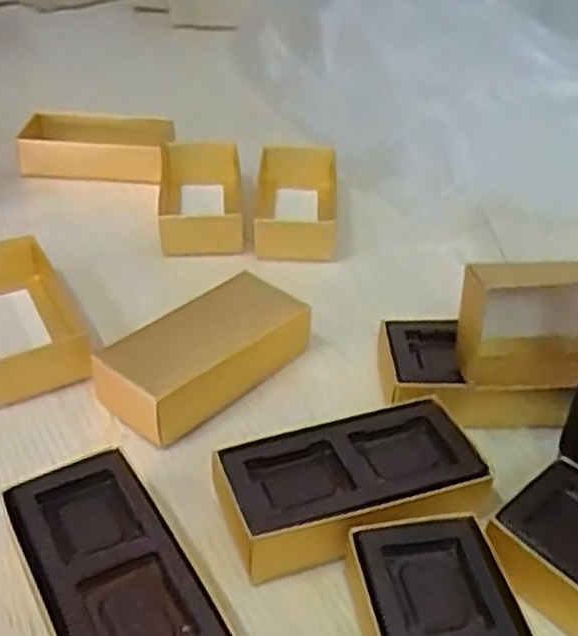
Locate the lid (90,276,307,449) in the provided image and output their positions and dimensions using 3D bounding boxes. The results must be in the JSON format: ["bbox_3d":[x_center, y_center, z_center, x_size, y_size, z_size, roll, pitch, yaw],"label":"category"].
[{"bbox_3d":[-0.049,0.019,0.432,0.058,0.037,0.123,31,46,33],"label":"lid"}]

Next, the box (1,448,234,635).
[{"bbox_3d":[-0.066,0.110,0.314,0.056,0.031,0.124,-18,42,-25],"label":"box"}]

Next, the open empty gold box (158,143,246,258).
[{"bbox_3d":[-0.065,-0.086,0.582,0.063,0.038,0.112,-2,37,-5],"label":"open empty gold box"}]

